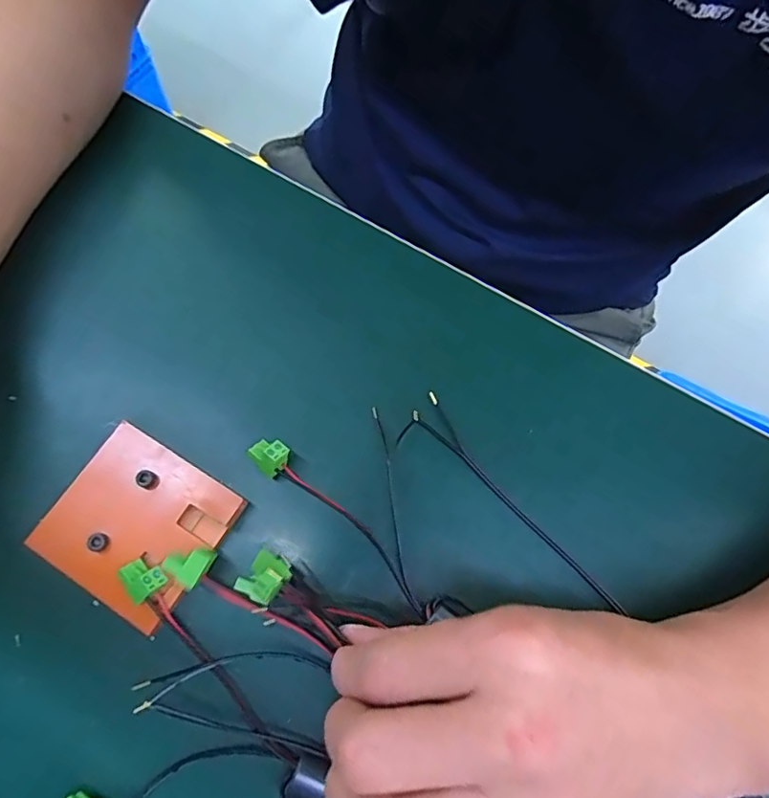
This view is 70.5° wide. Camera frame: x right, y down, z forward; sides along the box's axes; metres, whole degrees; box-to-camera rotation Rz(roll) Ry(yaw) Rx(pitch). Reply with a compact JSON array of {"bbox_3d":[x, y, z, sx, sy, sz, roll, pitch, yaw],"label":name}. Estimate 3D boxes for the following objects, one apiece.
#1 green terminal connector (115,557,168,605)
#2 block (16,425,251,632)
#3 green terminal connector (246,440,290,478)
[{"bbox_3d":[-0.110,0.081,0.247,0.018,0.010,0.018,-37,74,-13],"label":"green terminal connector"},{"bbox_3d":[-0.119,0.059,0.264,0.077,0.014,0.071,31,73,9],"label":"block"},{"bbox_3d":[-0.057,0.029,0.274,0.019,0.018,0.016,41,74,13],"label":"green terminal connector"}]

